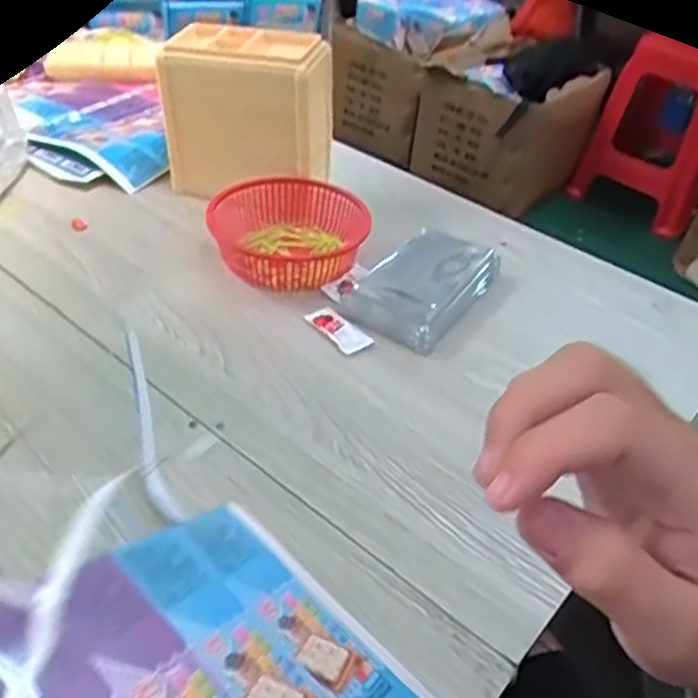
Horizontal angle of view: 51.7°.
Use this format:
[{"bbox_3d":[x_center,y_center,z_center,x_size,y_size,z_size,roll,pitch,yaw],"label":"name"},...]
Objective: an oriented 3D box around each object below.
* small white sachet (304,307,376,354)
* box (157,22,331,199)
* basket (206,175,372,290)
[{"bbox_3d":[-0.009,-0.017,0.569,0.023,0.007,0.059,-25,49,-32],"label":"small white sachet"},{"bbox_3d":[-0.097,-0.225,0.701,0.155,0.147,0.080,12,40,6],"label":"box"},{"bbox_3d":[-0.050,-0.110,0.652,0.132,0.045,0.140,30,45,25],"label":"basket"}]

